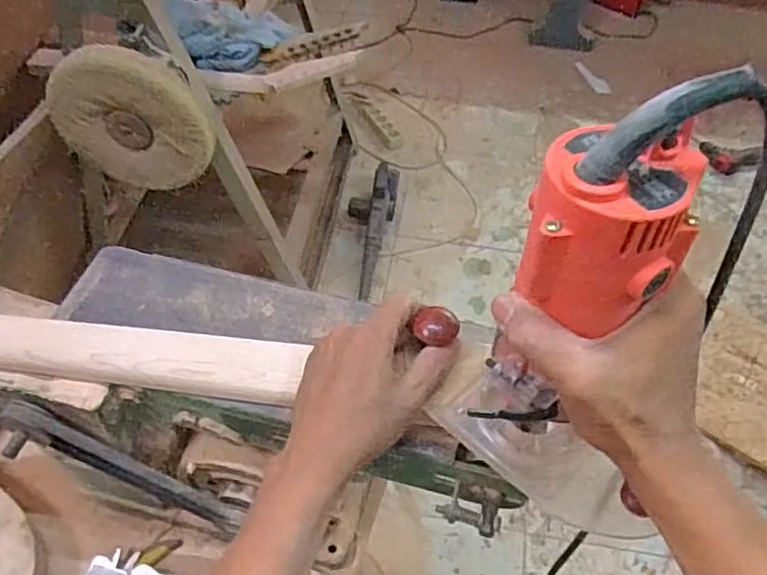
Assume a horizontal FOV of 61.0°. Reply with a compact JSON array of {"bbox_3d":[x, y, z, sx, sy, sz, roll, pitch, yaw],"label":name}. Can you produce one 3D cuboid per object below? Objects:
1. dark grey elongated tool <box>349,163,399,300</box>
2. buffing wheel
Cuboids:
[{"bbox_3d":[-0.054,-0.189,1.863,0.130,0.124,0.473,11,53,6],"label":"dark grey elongated tool"},{"bbox_3d":[-0.415,-0.279,1.083,0.241,0.259,0.067,-19,45,27],"label":"buffing wheel"}]

